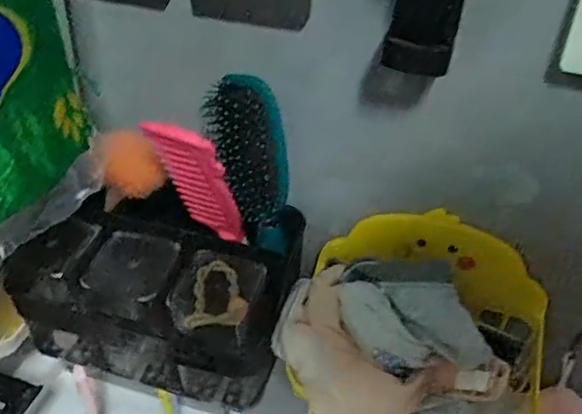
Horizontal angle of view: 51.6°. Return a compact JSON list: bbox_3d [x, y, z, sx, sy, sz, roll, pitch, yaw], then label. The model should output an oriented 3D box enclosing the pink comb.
[{"bbox_3d":[-0.068,-0.016,0.437,0.050,0.127,0.006,13,59,17],"label":"pink comb"}]

